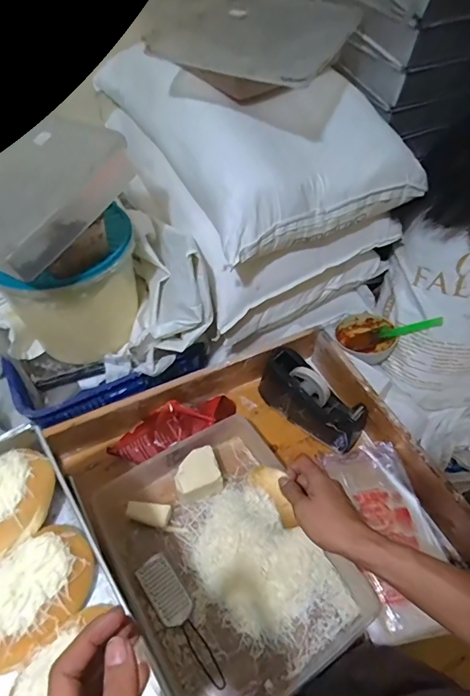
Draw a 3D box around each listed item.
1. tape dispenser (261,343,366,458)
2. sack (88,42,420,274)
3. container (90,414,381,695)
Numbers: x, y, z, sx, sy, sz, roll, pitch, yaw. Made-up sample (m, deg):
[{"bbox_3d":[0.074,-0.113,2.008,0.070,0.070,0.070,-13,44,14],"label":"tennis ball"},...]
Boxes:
[{"bbox_3d":[0.140,0.092,0.786,0.203,0.110,0.067,37,60,23],"label":"tape dispenser"},{"bbox_3d":[0.023,-0.485,0.916,0.437,0.177,0.631,-21,57,-18],"label":"sack"},{"bbox_3d":[-0.012,0.311,0.651,0.296,0.068,0.361,-27,58,-21],"label":"container"}]

